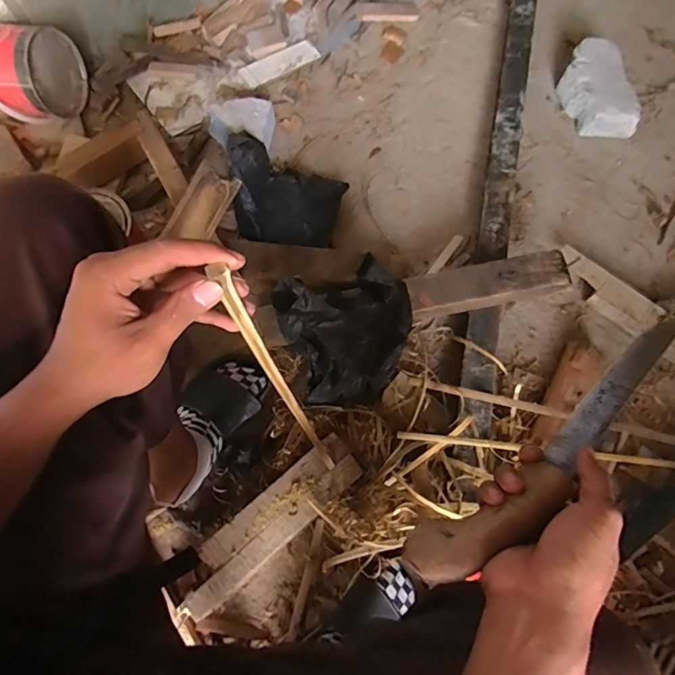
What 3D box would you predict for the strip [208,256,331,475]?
[{"bbox_3d":[-0.044,0.063,0.443,0.012,0.397,0.011,-34,59,-11],"label":"strip"}]

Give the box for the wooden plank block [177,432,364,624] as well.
[{"bbox_3d":[-0.103,0.282,0.687,0.316,0.074,0.082,-39,77,-13],"label":"wooden plank block"}]

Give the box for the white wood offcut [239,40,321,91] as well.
[{"bbox_3d":[-0.125,-0.604,1.005,0.174,0.012,0.061,-29,75,-10],"label":"white wood offcut"}]

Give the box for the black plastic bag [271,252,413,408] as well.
[{"bbox_3d":[0.014,-0.008,0.715,0.181,0.173,0.194,-19,73,-8],"label":"black plastic bag"}]

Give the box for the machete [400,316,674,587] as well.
[{"bbox_3d":[0.195,0.076,0.380,0.349,0.051,0.044,-33,75,-25],"label":"machete"}]

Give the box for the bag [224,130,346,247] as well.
[{"bbox_3d":[-0.109,-0.265,0.860,0.225,0.088,0.170,14,72,2],"label":"bag"}]

